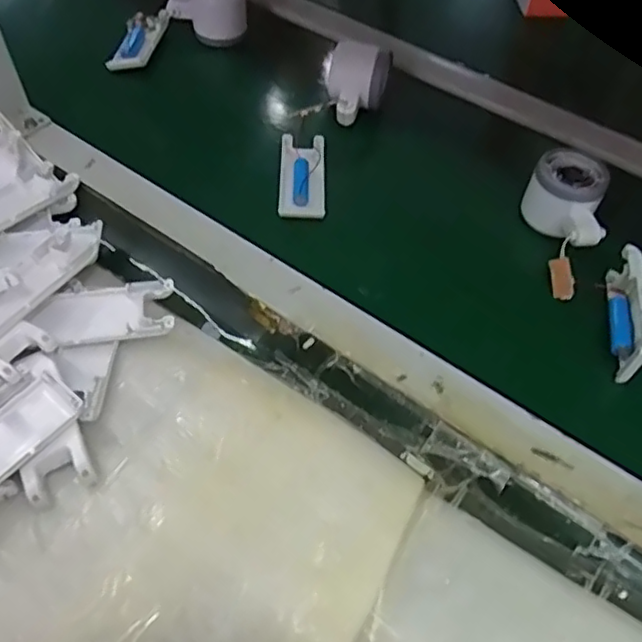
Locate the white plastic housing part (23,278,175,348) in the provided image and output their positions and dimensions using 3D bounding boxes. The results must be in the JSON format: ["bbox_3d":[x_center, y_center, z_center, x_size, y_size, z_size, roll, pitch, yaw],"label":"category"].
[{"bbox_3d":[-0.150,-0.004,0.424,0.094,0.019,0.040,-6,57,-8],"label":"white plastic housing part"}]

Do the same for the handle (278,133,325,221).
[{"bbox_3d":[-0.016,-0.131,0.544,0.039,0.016,0.097,2,56,-2],"label":"handle"}]

